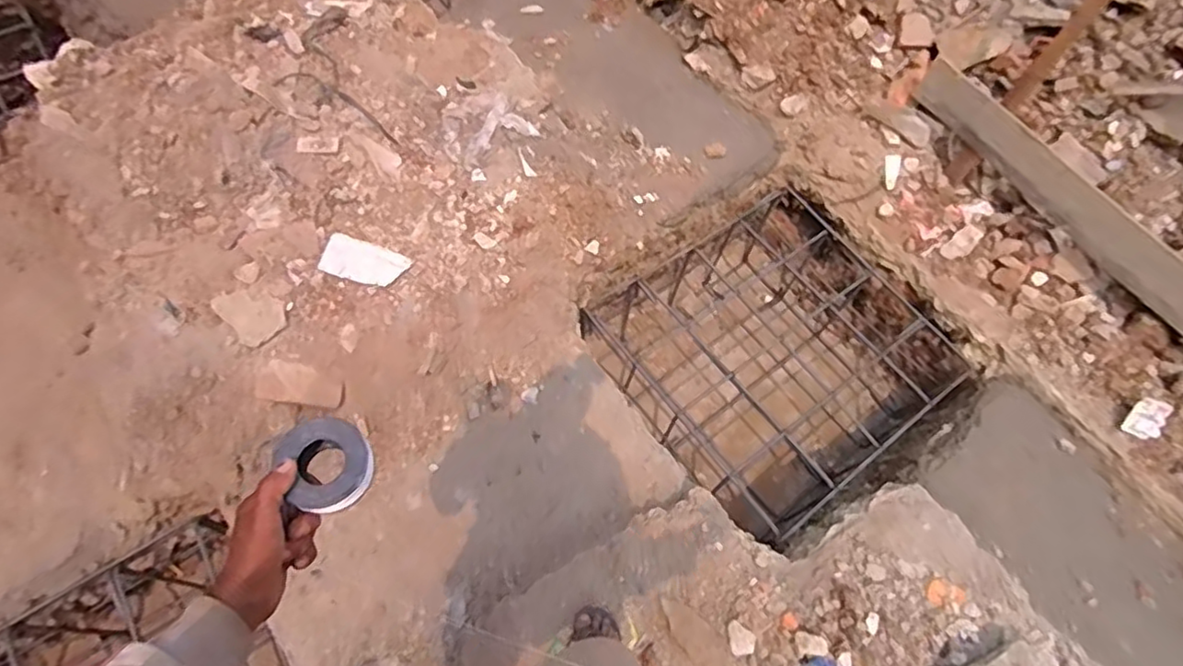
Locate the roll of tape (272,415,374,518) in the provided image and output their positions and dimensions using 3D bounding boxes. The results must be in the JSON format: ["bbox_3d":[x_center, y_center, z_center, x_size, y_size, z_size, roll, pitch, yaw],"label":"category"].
[{"bbox_3d":[-0.252,0.124,0.604,0.082,0.032,0.080,1,66,-3],"label":"roll of tape"}]

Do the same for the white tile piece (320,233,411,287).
[{"bbox_3d":[-0.612,-0.187,1.718,0.212,0.019,0.116,22,71,-7],"label":"white tile piece"}]

